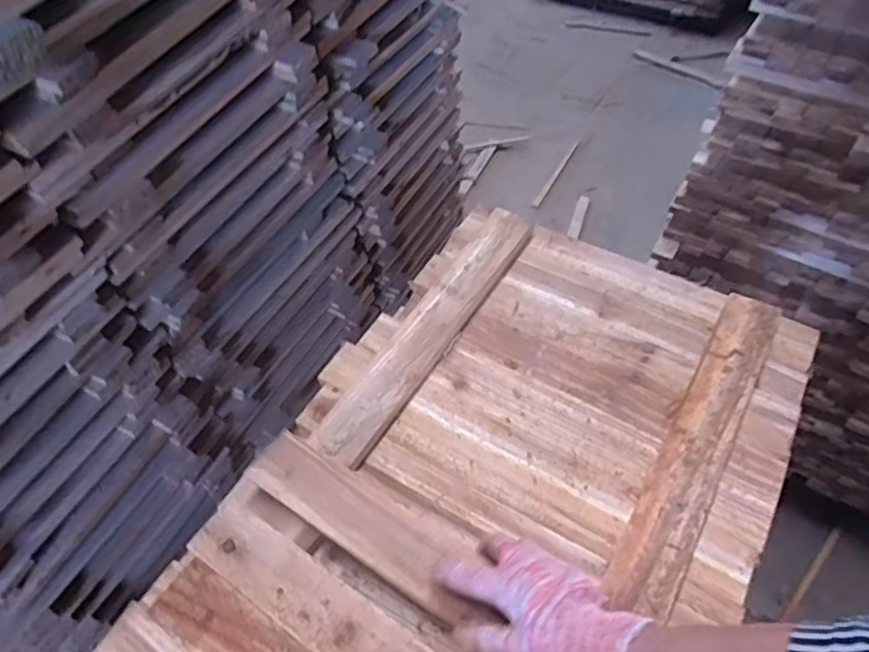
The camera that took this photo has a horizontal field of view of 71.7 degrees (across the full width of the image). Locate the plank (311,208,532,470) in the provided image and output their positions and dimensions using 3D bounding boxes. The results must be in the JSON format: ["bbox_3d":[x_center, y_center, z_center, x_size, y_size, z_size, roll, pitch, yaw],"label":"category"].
[{"bbox_3d":[0.002,-0.007,0.766,0.067,0.022,0.423,26,59,19],"label":"plank"}]

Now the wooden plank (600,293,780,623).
[{"bbox_3d":[0.296,0.115,0.662,0.064,0.028,0.413,27,59,19],"label":"wooden plank"}]

